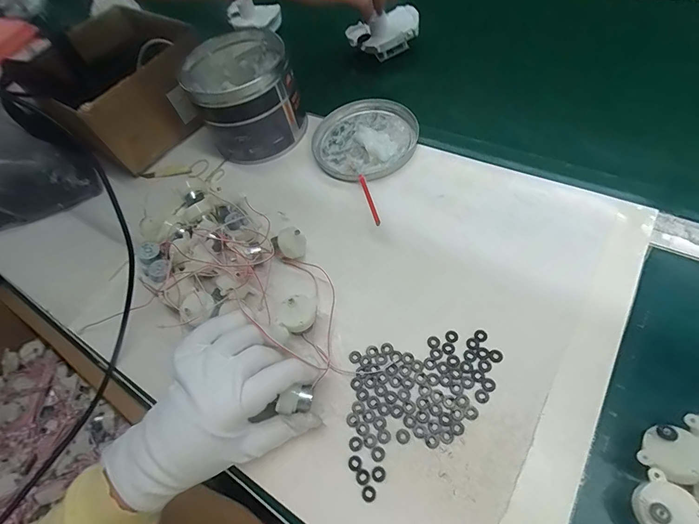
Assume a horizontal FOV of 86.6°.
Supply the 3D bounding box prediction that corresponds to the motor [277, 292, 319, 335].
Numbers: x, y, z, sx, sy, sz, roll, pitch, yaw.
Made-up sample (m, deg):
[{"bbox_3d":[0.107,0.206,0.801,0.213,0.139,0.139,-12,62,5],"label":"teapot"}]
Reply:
[{"bbox_3d":[-0.046,0.049,0.339,0.032,0.027,0.034,-2,58,4],"label":"motor"}]

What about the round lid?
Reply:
[{"bbox_3d":[0.021,-0.158,0.470,0.131,0.019,0.130,-5,58,9],"label":"round lid"}]

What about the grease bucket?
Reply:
[{"bbox_3d":[-0.131,-0.213,0.480,0.126,0.105,0.136,-5,58,8],"label":"grease bucket"}]

